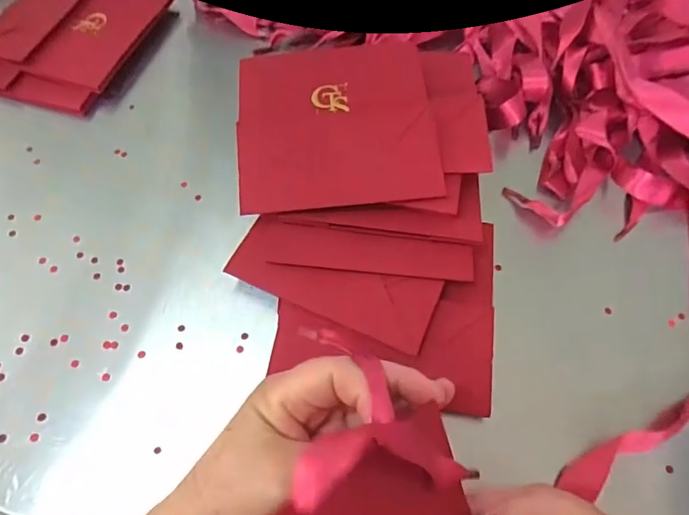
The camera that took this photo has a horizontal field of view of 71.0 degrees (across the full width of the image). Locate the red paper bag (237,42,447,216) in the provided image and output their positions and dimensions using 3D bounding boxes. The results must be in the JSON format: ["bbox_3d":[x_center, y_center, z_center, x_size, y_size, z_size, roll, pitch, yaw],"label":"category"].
[{"bbox_3d":[-0.007,-0.100,0.356,0.138,0.018,0.135,-5,65,0],"label":"red paper bag"}]

